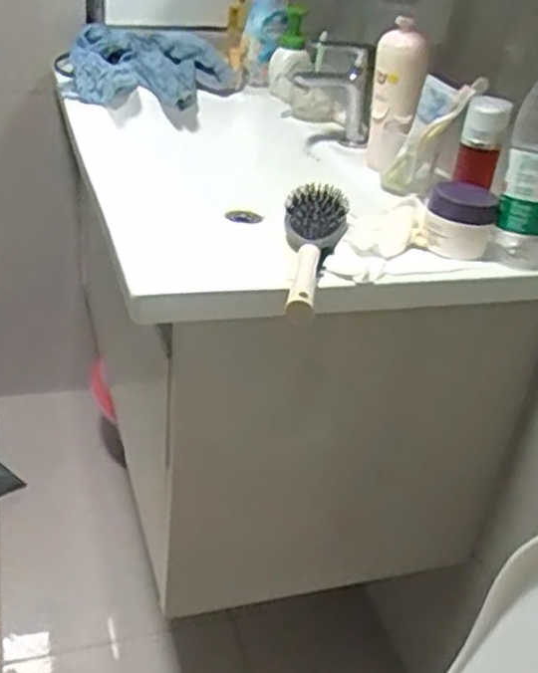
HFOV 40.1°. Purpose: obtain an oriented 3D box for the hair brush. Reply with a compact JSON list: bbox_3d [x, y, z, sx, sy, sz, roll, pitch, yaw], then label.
[{"bbox_3d":[0.050,-0.096,0.774,0.068,0.074,0.227,4,30,-5],"label":"hair brush"}]

